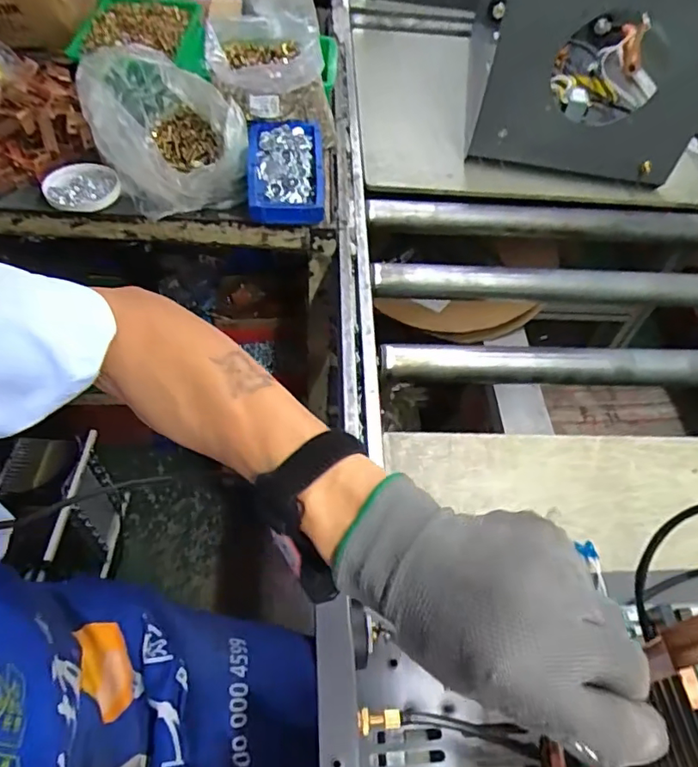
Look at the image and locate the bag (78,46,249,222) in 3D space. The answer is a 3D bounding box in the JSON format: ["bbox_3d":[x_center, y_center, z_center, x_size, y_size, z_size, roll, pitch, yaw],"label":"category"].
[{"bbox_3d":[-0.246,-0.338,0.736,0.157,0.116,0.212,-28,61,-24],"label":"bag"}]

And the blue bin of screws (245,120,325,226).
[{"bbox_3d":[-0.085,-0.290,0.750,0.104,0.065,0.141,-1,53,-6],"label":"blue bin of screws"}]

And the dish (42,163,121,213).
[{"bbox_3d":[-0.363,-0.266,0.740,0.097,0.016,0.088,3,53,-4],"label":"dish"}]

